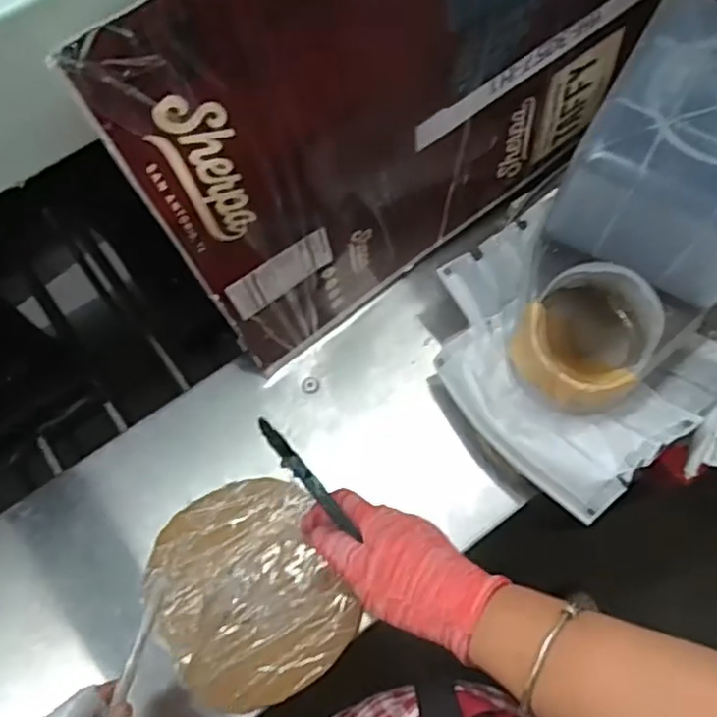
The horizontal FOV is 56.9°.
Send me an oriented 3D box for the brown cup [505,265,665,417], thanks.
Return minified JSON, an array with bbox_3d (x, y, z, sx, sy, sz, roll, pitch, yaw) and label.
[{"bbox_3d":[0.164,-0.017,0.487,0.091,0.085,0.096,-8,71,-3],"label":"brown cup"}]

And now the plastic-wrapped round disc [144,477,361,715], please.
[{"bbox_3d":[-0.083,0.173,0.494,0.134,0.014,0.154,-24,72,-8],"label":"plastic-wrapped round disc"}]

